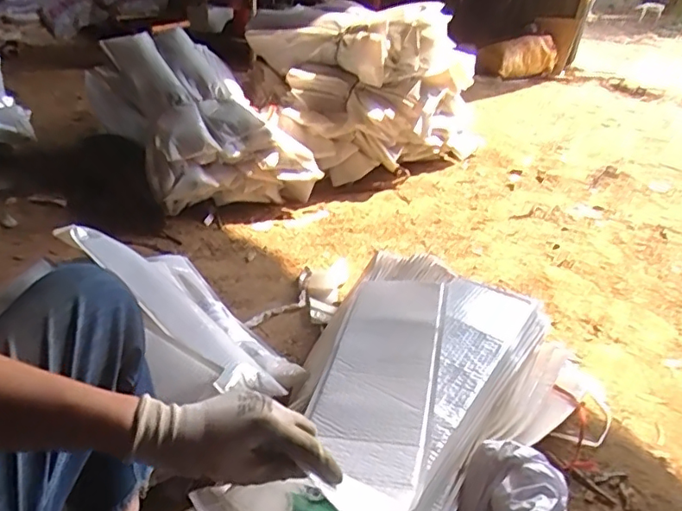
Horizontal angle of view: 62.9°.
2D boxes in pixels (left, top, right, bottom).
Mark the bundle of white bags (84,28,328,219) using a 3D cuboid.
[{"bbox_3d":[-0.482,-0.460,1.865,0.535,0.263,0.740,-24,63,-22],"label":"bundle of white bags"}]

